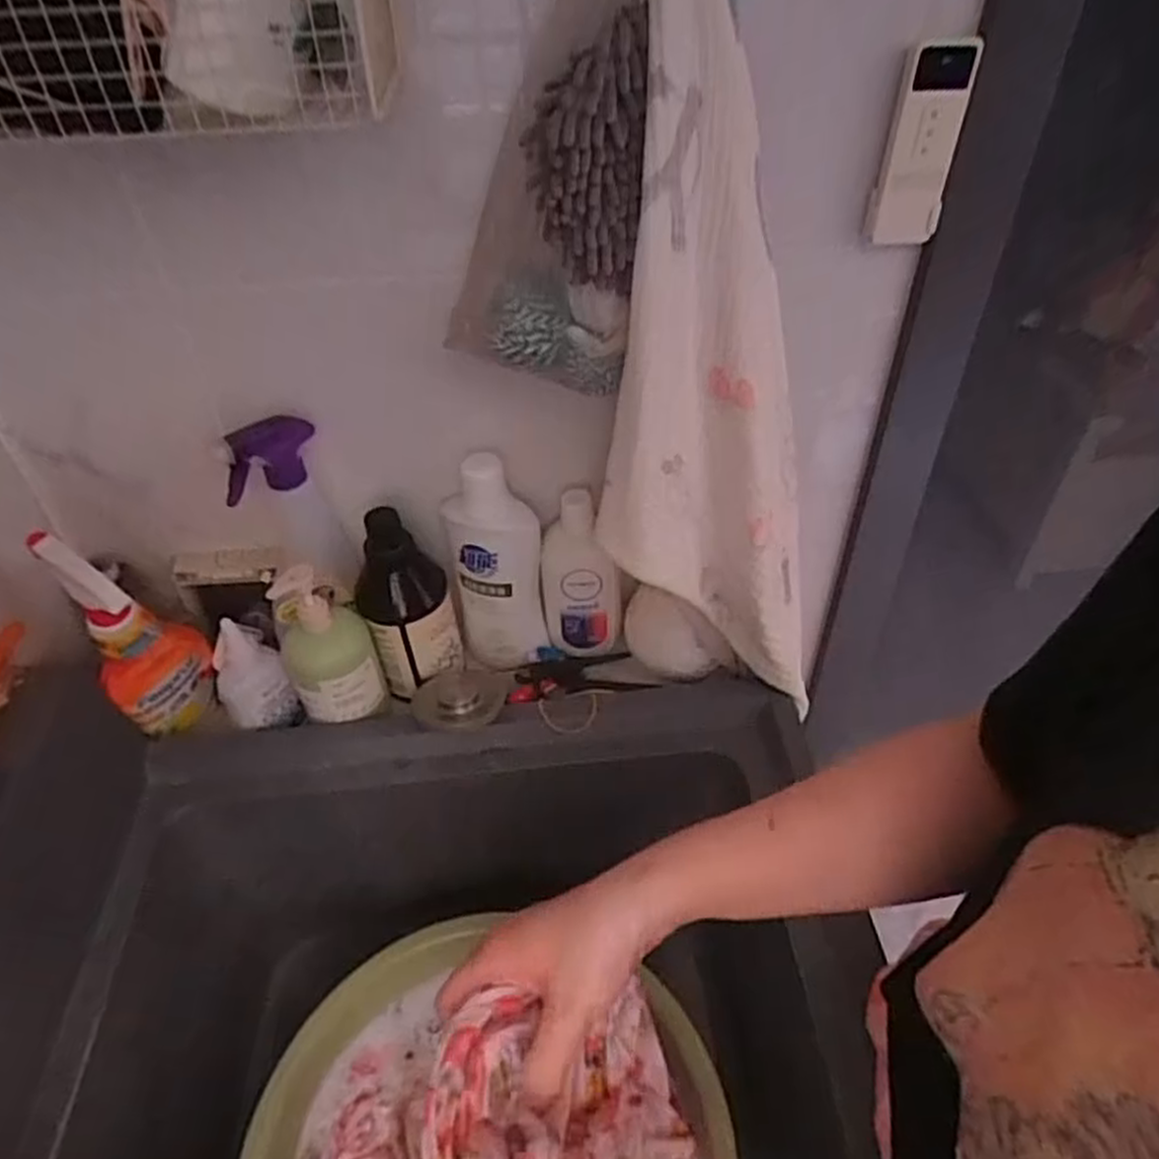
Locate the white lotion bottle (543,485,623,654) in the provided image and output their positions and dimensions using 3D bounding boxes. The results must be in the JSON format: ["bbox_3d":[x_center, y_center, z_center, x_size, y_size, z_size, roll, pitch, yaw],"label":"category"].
[{"bbox_3d":[0.001,-0.001,0.745,0.072,0.173,0.030,-8,42,-6],"label":"white lotion bottle"}]

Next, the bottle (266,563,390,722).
[{"bbox_3d":[-0.221,0.057,0.691,0.078,0.158,0.058,-18,44,-17],"label":"bottle"}]

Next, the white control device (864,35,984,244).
[{"bbox_3d":[0.230,-0.292,0.533,0.050,0.121,0.014,-6,42,-4],"label":"white control device"}]

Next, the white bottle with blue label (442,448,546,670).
[{"bbox_3d":[-0.079,-0.008,0.743,0.083,0.234,0.060,-8,42,-6],"label":"white bottle with blue label"}]

